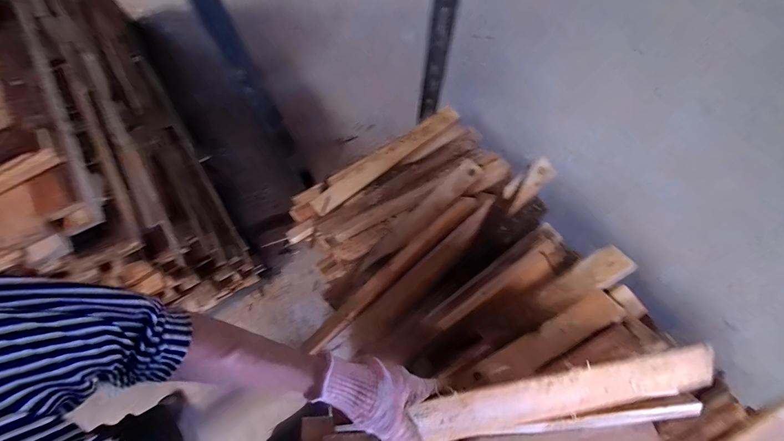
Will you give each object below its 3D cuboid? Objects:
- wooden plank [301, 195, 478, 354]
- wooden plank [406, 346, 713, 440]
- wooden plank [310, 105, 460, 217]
[{"bbox_3d":[0.009,0.103,0.736,0.482,0.017,0.053,-40,36,-15],"label":"wooden plank"},{"bbox_3d":[0.237,0.229,0.435,0.428,0.016,0.072,-3,98,-13],"label":"wooden plank"},{"bbox_3d":[-0.016,-0.171,0.935,0.475,0.024,0.056,-36,80,-10],"label":"wooden plank"}]

